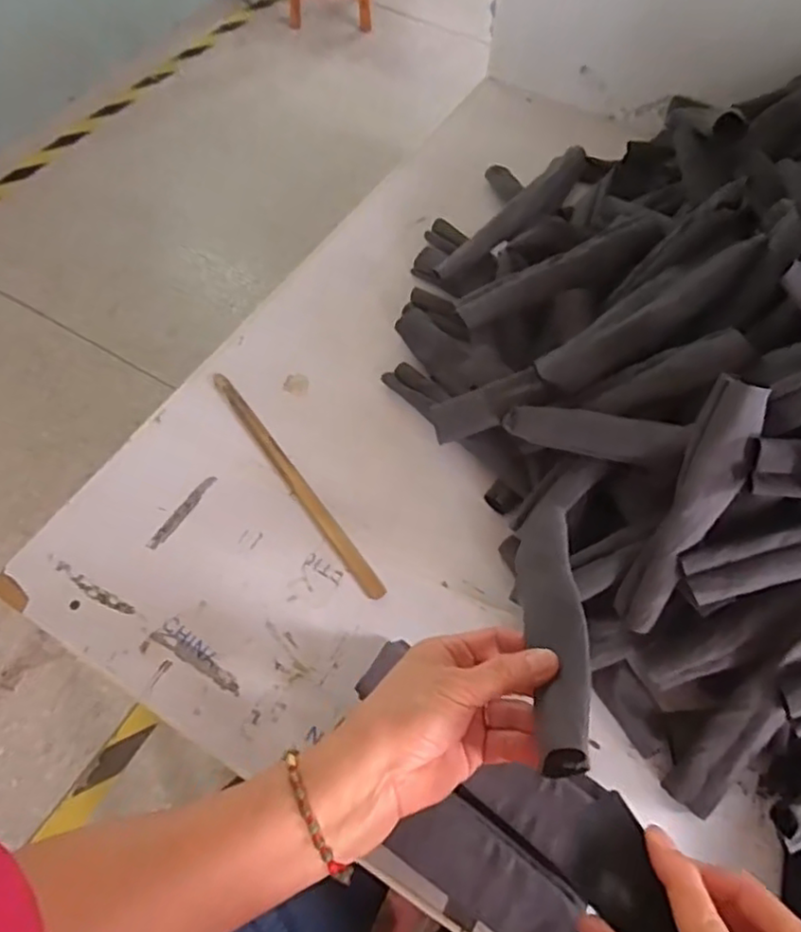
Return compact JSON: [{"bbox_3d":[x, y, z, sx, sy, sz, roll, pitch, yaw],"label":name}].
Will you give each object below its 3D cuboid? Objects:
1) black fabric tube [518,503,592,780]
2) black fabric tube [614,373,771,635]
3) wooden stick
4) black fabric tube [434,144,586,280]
[{"bbox_3d":[0.091,0.089,0.403,0.031,0.024,0.194,5,37,2],"label":"black fabric tube"},{"bbox_3d":[0.194,0.031,0.449,0.038,0.182,0.018,22,22,11],"label":"black fabric tube"},{"bbox_3d":[-0.096,0.011,0.593,0.015,0.009,0.265,-31,65,-18],"label":"wooden stick"},{"bbox_3d":[0.112,-0.249,0.676,0.183,0.028,0.030,-39,66,2],"label":"black fabric tube"}]

